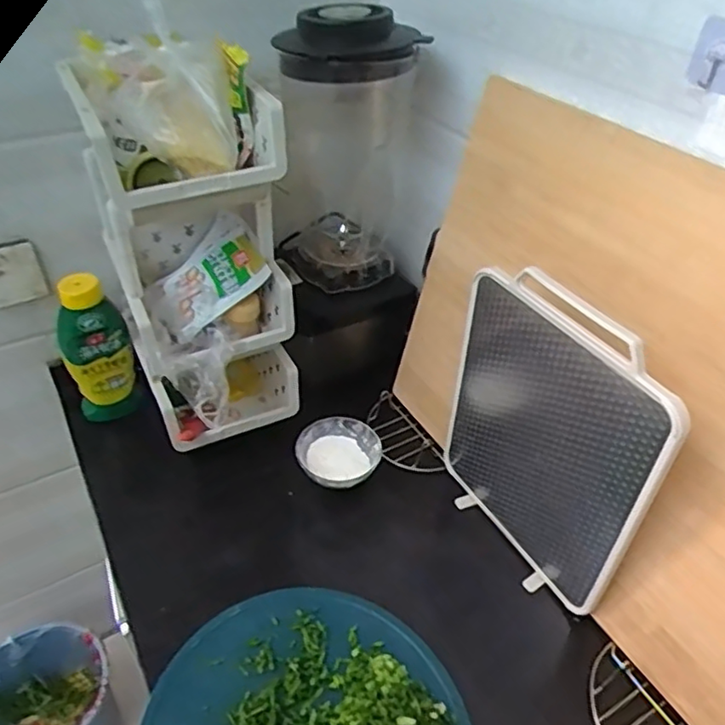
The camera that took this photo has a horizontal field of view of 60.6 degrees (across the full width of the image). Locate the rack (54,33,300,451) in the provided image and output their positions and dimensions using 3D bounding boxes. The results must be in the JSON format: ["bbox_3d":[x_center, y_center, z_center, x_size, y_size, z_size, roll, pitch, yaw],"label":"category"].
[{"bbox_3d":[-0.221,-0.130,0.836,0.195,0.511,0.301,-18,44,-24],"label":"rack"}]

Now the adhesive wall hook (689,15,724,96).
[{"bbox_3d":[0.318,-0.270,0.546,0.009,0.055,0.050,-16,43,-21],"label":"adhesive wall hook"}]

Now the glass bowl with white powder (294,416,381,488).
[{"bbox_3d":[-0.035,0.140,0.906,0.114,0.052,0.122,2,39,-1],"label":"glass bowl with white powder"}]

